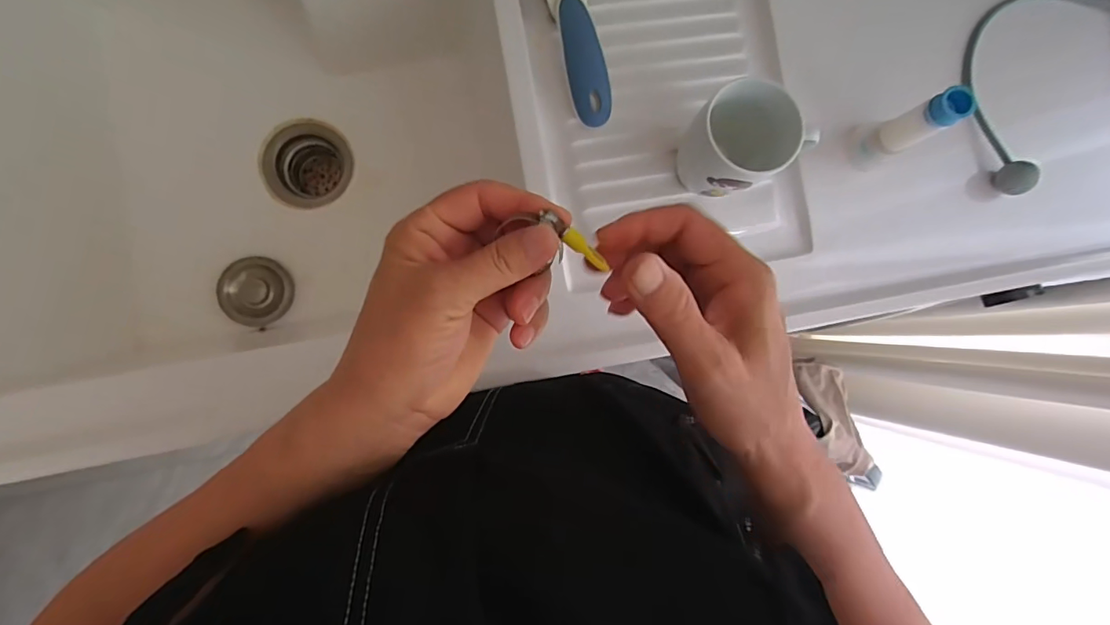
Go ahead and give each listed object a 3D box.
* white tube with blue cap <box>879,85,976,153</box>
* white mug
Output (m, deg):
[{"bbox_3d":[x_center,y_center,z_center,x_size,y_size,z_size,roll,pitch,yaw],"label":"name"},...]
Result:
[{"bbox_3d":[0.322,-0.167,0.434,0.021,0.072,0.029,-21,92,-7],"label":"white tube with blue cap"},{"bbox_3d":[0.151,-0.140,0.430,0.078,0.090,0.073,37,85,-5],"label":"white mug"}]

